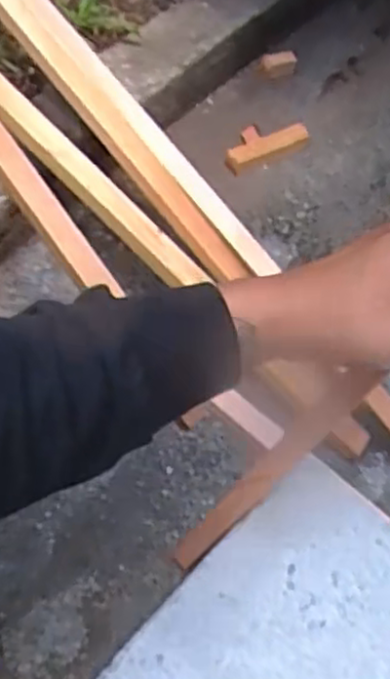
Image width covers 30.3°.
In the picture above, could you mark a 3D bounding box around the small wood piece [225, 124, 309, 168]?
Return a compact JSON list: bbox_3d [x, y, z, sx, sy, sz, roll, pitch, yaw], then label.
[{"bbox_3d":[0.085,-0.252,0.921,0.120,0.033,0.044,-24,61,-19],"label":"small wood piece"}]

